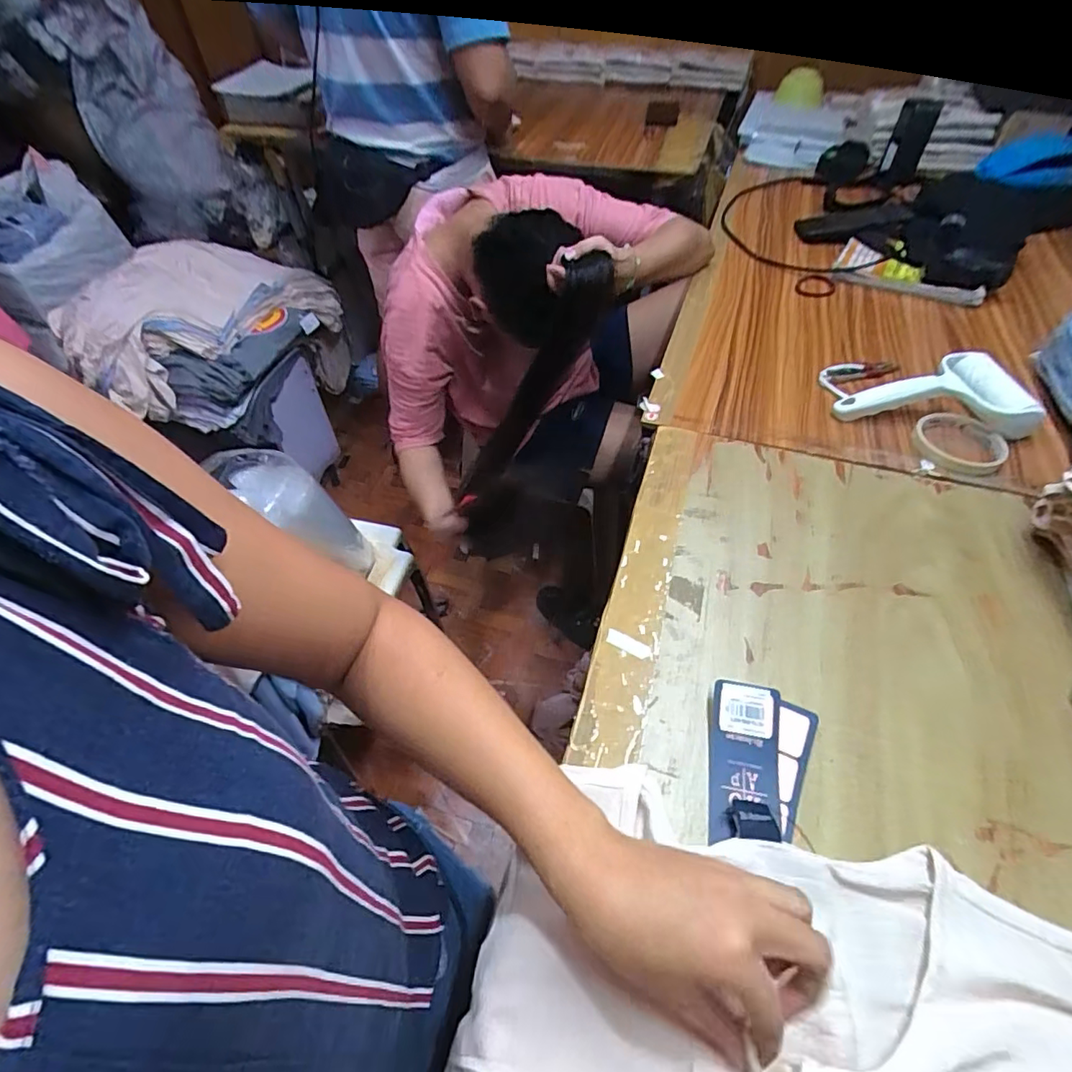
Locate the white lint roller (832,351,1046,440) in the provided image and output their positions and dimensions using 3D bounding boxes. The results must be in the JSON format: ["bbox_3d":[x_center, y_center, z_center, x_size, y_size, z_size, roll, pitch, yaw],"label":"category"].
[{"bbox_3d":[0.437,-0.165,0.606,0.187,0.039,0.104,9,51,7],"label":"white lint roller"}]

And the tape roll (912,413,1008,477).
[{"bbox_3d":[0.444,-0.098,0.570,0.086,0.011,0.084,0,50,0],"label":"tape roll"}]

